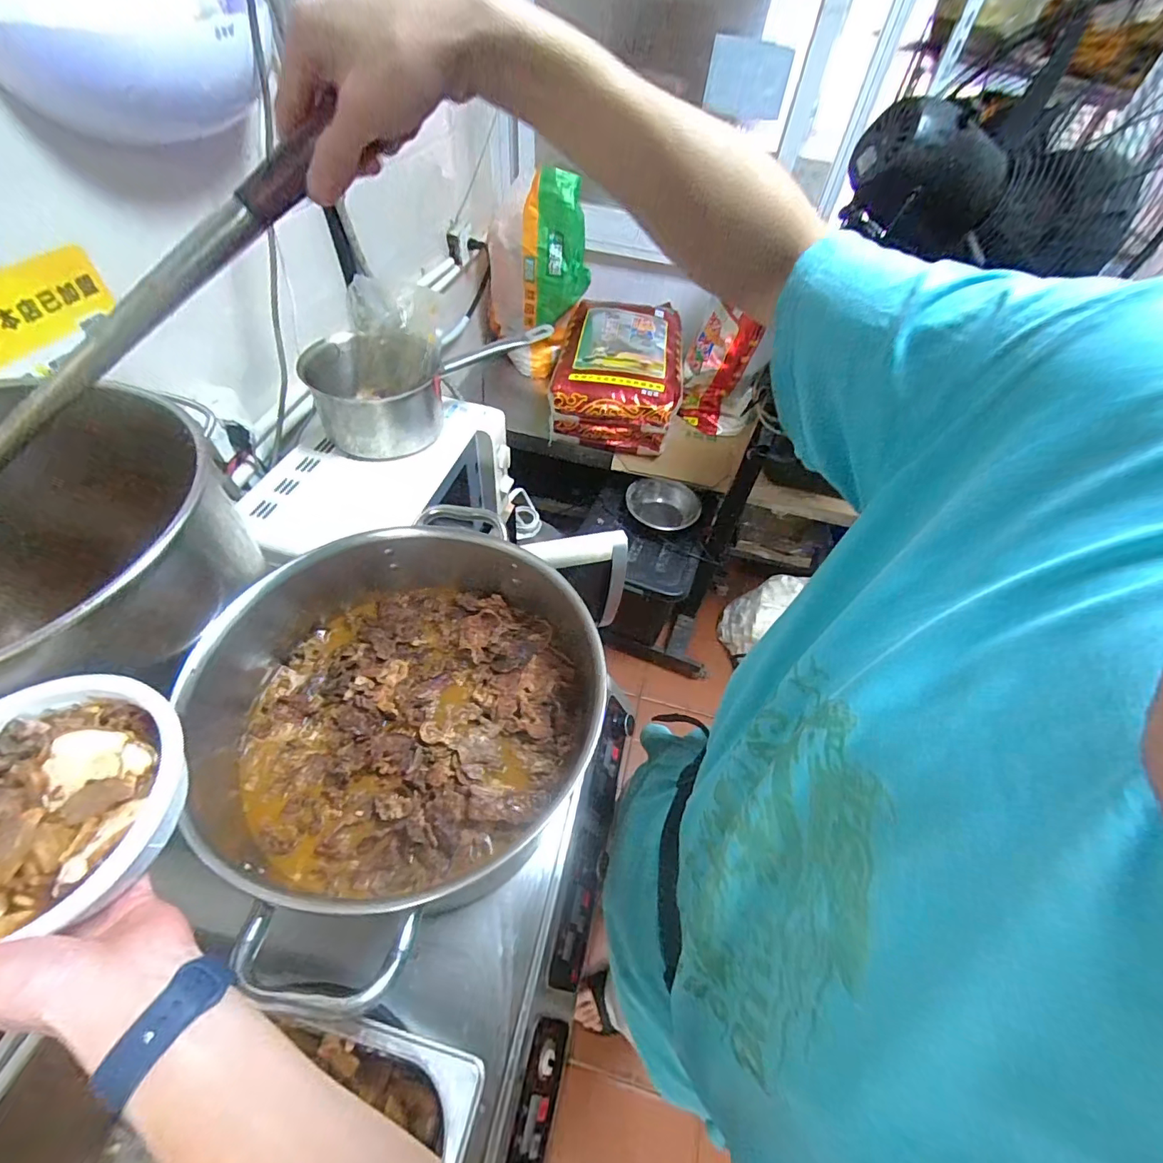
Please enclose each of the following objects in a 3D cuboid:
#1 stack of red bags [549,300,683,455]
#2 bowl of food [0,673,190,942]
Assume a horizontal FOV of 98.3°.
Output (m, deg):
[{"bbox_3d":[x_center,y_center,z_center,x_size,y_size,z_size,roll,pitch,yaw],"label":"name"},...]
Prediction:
[{"bbox_3d":[0.118,-0.640,1.551,0.364,0.210,0.516,9,52,1],"label":"stack of red bags"},{"bbox_3d":[-0.353,0.143,0.331,0.156,0.060,0.149,3,52,-4],"label":"bowl of food"}]

